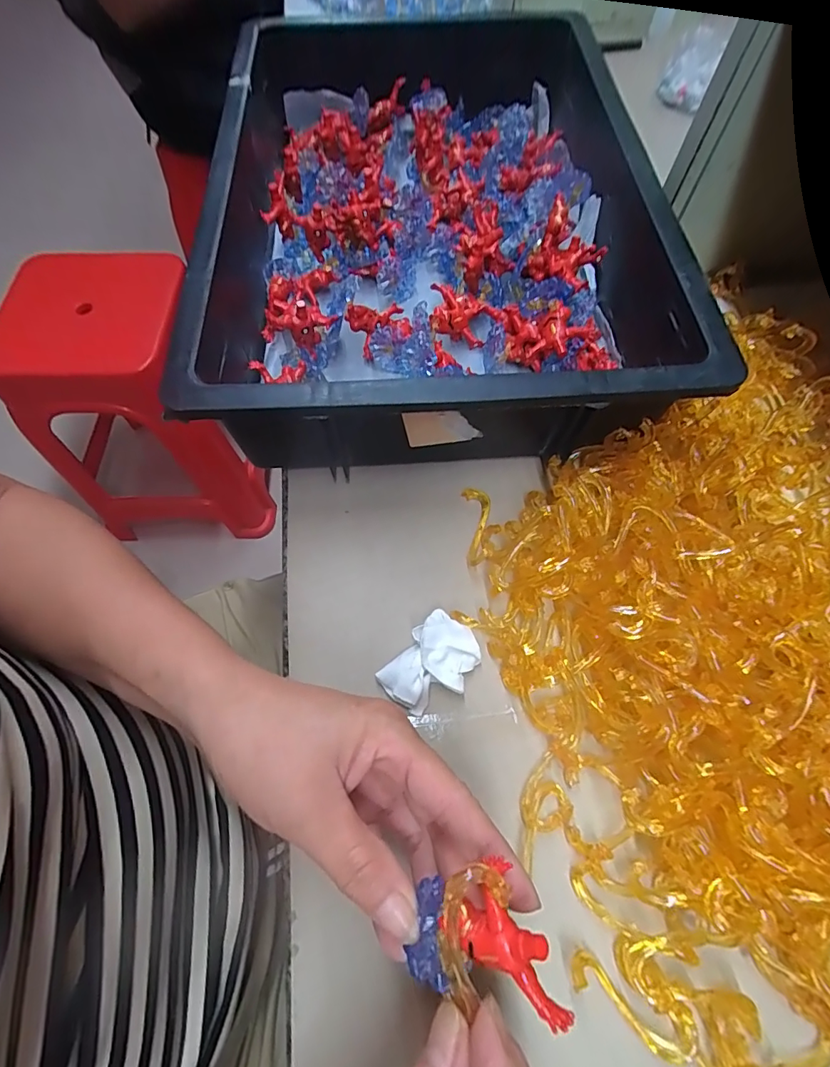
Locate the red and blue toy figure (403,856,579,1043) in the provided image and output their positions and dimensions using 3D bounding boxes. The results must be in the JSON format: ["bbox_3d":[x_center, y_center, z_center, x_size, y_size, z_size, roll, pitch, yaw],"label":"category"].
[{"bbox_3d":[0.023,0.143,0.166,0.051,0.025,0.052,-31,73,24],"label":"red and blue toy figure"}]

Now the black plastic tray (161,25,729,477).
[{"bbox_3d":[0.007,-0.258,0.369,0.306,0.095,0.455,-3,66,-2],"label":"black plastic tray"}]

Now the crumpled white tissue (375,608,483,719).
[{"bbox_3d":[0.010,0.075,0.264,0.039,0.017,0.056,38,71,15],"label":"crumpled white tissue"}]

